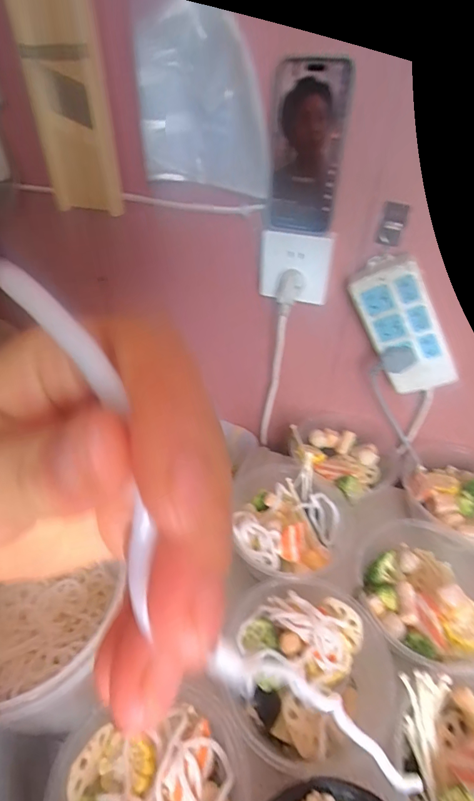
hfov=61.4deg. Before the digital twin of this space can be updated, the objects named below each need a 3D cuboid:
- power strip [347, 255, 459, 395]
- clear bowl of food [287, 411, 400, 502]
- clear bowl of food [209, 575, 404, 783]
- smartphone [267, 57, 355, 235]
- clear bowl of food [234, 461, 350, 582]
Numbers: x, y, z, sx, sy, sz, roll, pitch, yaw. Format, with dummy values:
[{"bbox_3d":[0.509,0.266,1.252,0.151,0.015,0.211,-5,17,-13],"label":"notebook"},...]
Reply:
[{"bbox_3d":[0.215,-0.088,0.511,0.081,0.189,0.034,-19,26,37],"label":"power strip"},{"bbox_3d":[0.158,0.085,0.608,0.157,0.063,0.170,1,41,-1],"label":"clear bowl of food"},{"bbox_3d":[0.070,0.274,0.409,0.160,0.056,0.158,1,41,-1],"label":"clear bowl of food"},{"bbox_3d":[0.075,-0.269,0.438,0.077,0.156,0.015,13,42,12],"label":"smartphone"},{"bbox_3d":[0.074,0.158,0.524,0.151,0.048,0.154,1,41,-1],"label":"clear bowl of food"}]

